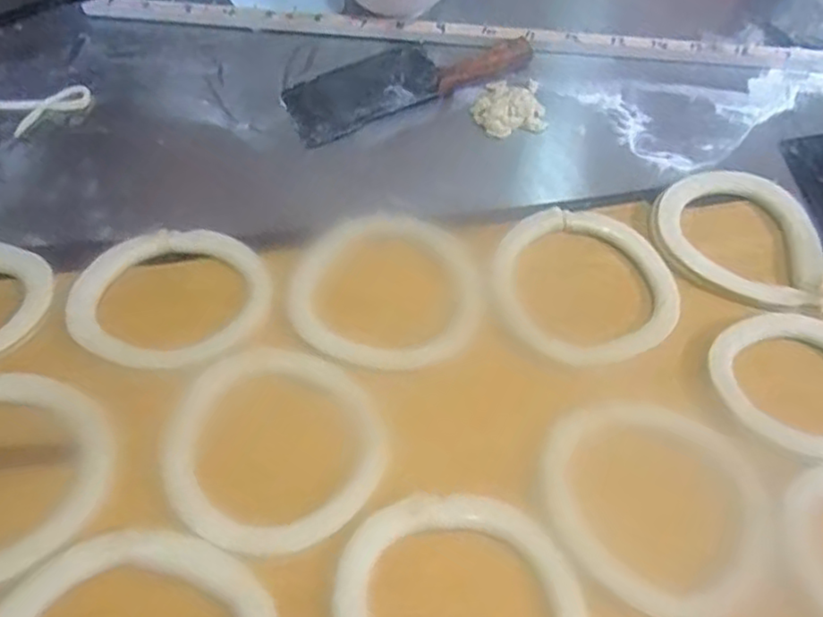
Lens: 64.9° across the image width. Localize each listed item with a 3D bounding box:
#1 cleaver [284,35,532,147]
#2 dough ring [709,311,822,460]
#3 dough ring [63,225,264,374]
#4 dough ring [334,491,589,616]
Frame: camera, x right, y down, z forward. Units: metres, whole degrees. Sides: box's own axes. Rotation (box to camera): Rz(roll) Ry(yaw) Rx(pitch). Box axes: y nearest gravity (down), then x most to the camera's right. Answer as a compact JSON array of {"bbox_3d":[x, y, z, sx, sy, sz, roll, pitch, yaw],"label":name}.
[{"bbox_3d":[-0.001,-0.263,0.724,0.278,0.017,0.082,-21,69,-12],"label":"cleaver"},{"bbox_3d":[0.337,0.067,0.552,0.136,0.028,0.155,-37,73,-17],"label":"dough ring"},{"bbox_3d":[-0.209,-0.010,0.568,0.157,0.029,0.145,-41,75,-18],"label":"dough ring"},{"bbox_3d":[0.033,0.198,0.426,0.161,0.024,0.148,1,66,-3],"label":"dough ring"}]

